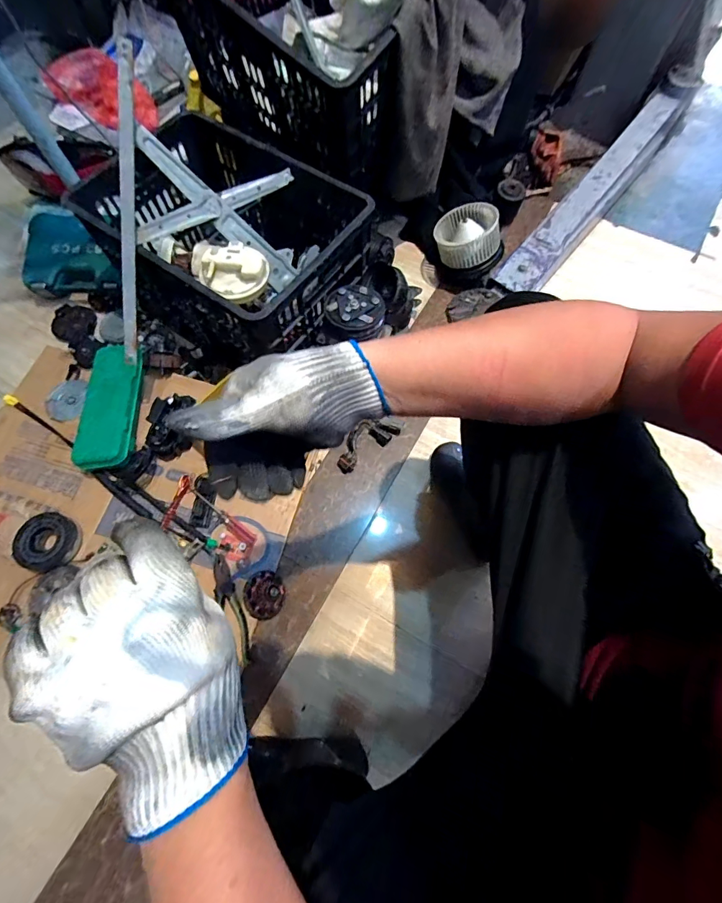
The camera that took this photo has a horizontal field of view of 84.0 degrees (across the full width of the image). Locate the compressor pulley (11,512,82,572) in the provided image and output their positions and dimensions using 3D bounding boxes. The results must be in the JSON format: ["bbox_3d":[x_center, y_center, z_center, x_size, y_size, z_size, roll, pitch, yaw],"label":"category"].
[{"bbox_3d":[-0.588,0.170,0.755,0.098,0.039,0.097,0,69,0],"label":"compressor pulley"}]

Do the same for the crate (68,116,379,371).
[{"bbox_3d":[-0.266,-0.418,0.845,0.521,0.291,0.364,29,71,11],"label":"crate"}]

